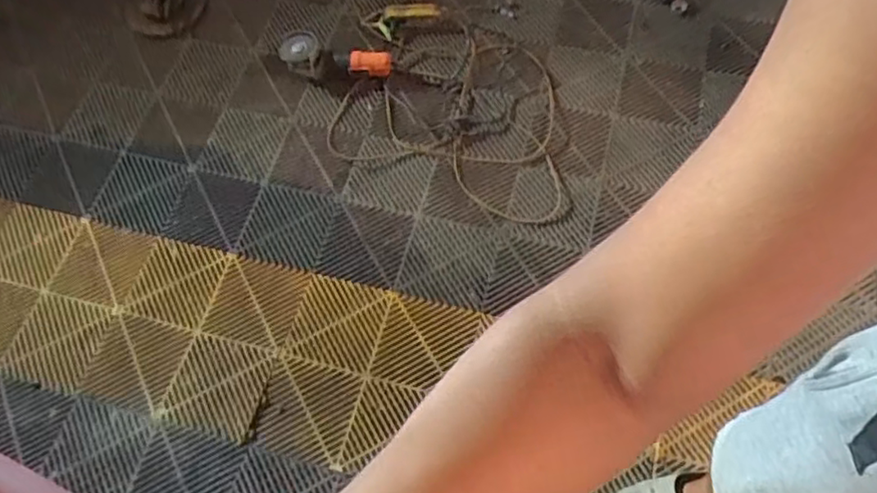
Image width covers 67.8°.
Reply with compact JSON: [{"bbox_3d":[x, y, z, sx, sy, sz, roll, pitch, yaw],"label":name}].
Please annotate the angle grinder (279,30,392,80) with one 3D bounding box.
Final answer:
[{"bbox_3d":[-0.271,-0.494,1.696,0.294,0.125,0.100,0,63,4],"label":"angle grinder"}]

